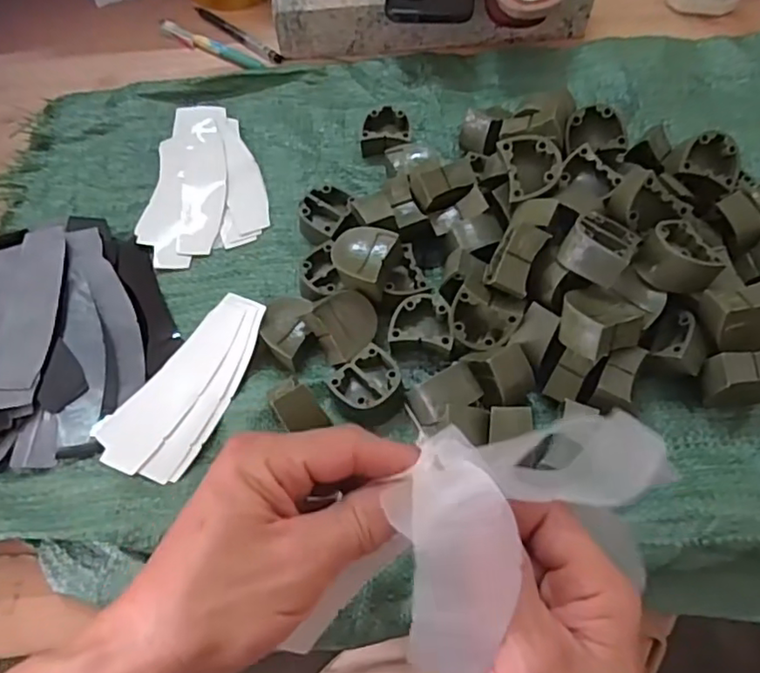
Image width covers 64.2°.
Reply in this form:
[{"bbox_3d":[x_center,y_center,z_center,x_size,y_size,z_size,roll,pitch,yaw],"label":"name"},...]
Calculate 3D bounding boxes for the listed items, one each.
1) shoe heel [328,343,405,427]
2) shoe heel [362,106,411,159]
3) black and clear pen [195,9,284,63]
[{"bbox_3d":[-0.007,0.035,0.403,0.044,0.020,0.048,-29,63,-13],"label":"shoe heel"},{"bbox_3d":[0.006,-0.174,0.519,0.040,0.021,0.037,4,61,5],"label":"shoe heel"},{"bbox_3d":[-0.144,-0.305,0.612,0.129,0.006,0.013,38,69,22],"label":"black and clear pen"}]

